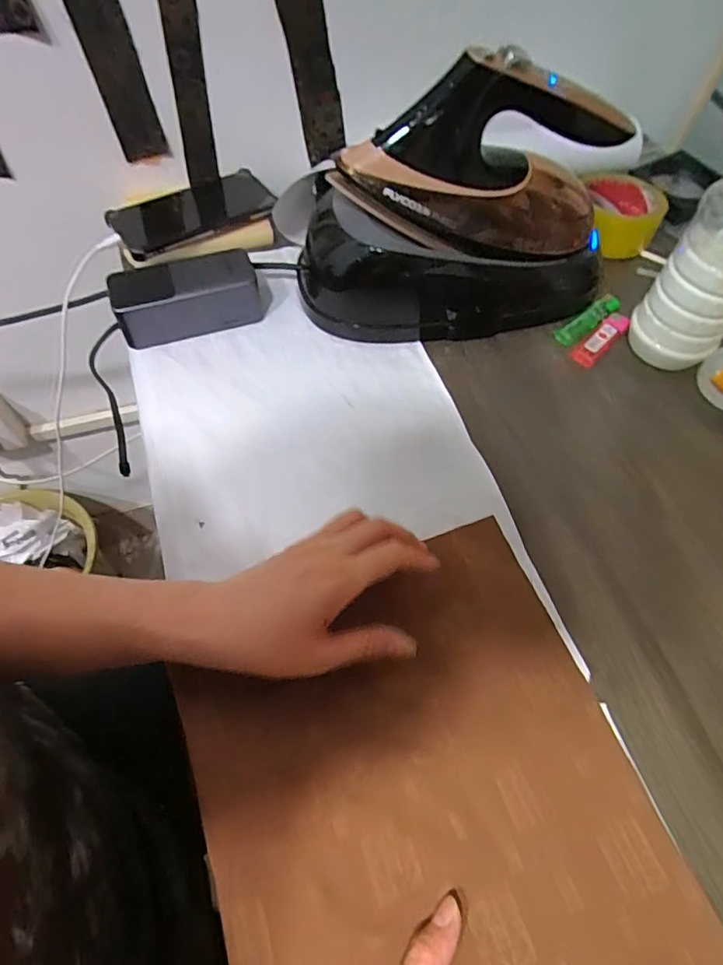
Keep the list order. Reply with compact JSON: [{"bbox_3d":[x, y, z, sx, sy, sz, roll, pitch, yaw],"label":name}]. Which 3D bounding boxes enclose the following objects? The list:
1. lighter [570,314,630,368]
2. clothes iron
[{"bbox_3d":[0.232,-0.138,0.518,0.078,0.013,0.022,-40,68,-23],"label":"lighter"},{"bbox_3d":[0.089,-0.233,0.464,0.286,0.194,0.114,-4,59,-5],"label":"clothes iron"}]

